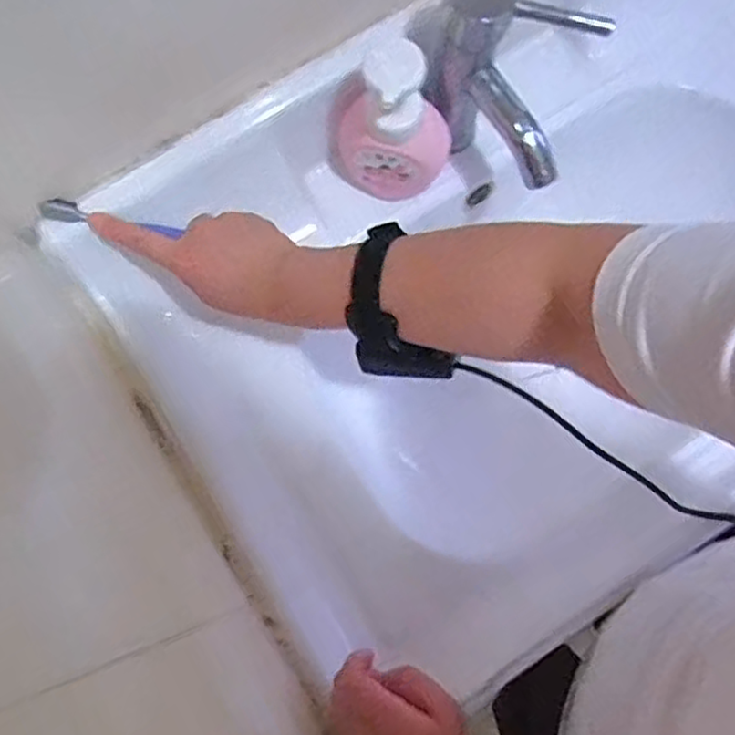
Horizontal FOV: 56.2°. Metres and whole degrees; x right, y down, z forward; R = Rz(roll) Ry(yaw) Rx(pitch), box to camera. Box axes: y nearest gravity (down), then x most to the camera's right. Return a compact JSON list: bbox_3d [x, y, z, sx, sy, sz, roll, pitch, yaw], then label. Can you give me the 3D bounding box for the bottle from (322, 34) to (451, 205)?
[{"bbox_3d":[0.015,-0.186,0.552,0.102,0.159,0.065,10,76,4],"label":"bottle"}]

